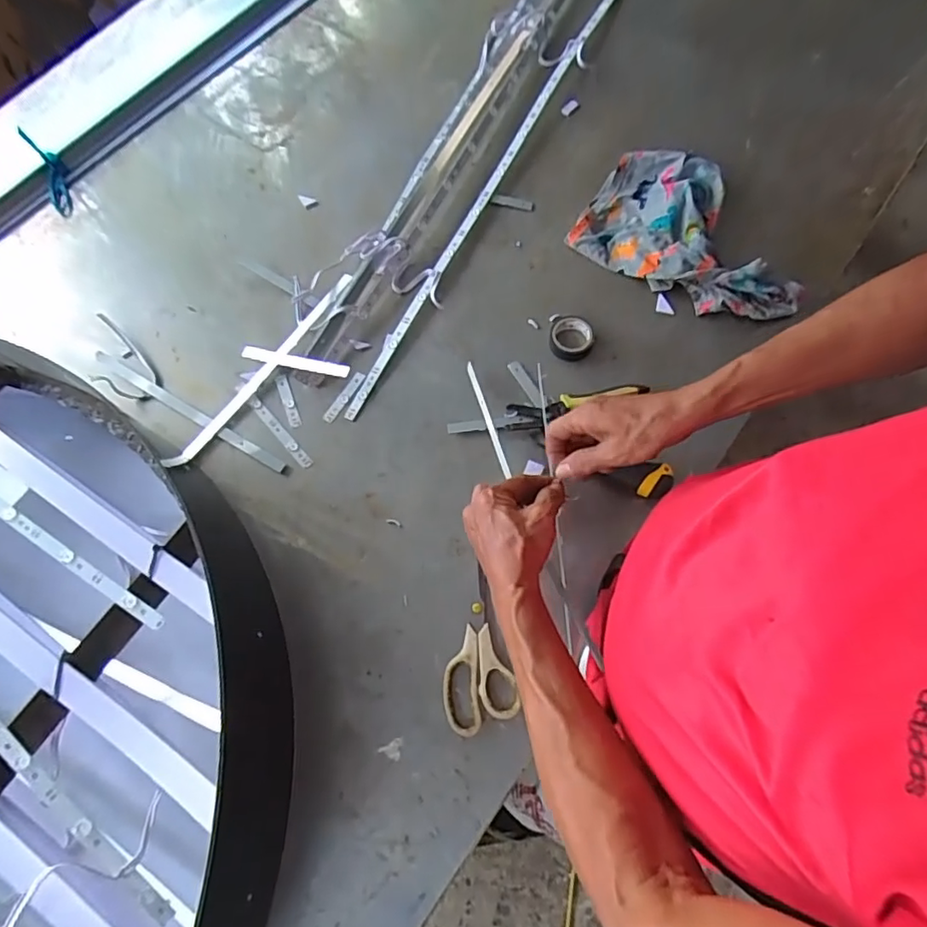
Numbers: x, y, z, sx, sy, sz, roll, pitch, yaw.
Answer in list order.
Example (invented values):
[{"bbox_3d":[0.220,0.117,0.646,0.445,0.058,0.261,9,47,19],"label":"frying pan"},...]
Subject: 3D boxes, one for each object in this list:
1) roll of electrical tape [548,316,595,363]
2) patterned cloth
[{"bbox_3d":[0.134,-0.158,0.710,0.052,0.023,0.059,-4,69,1],"label":"roll of electrical tape"},{"bbox_3d":[0.304,-0.299,0.748,0.291,0.043,0.189,36,75,14],"label":"patterned cloth"}]

